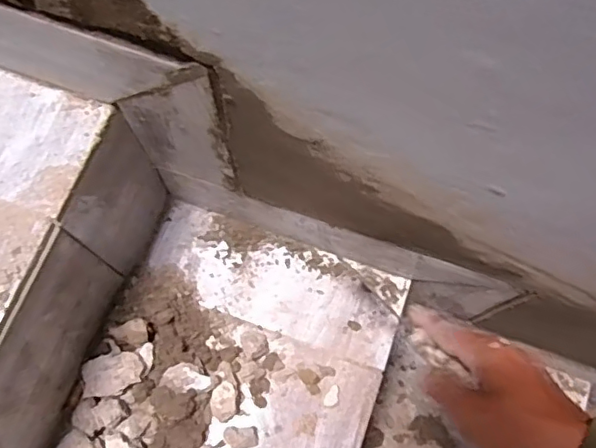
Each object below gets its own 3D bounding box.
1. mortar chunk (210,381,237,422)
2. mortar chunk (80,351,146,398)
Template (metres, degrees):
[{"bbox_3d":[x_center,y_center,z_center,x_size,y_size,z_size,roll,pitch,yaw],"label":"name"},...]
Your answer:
[{"bbox_3d":[-0.066,0.159,0.521,0.023,0.022,0.033,0,73,-1],"label":"mortar chunk"},{"bbox_3d":[-0.162,0.131,0.510,0.053,0.012,0.033,-10,73,-4],"label":"mortar chunk"}]

